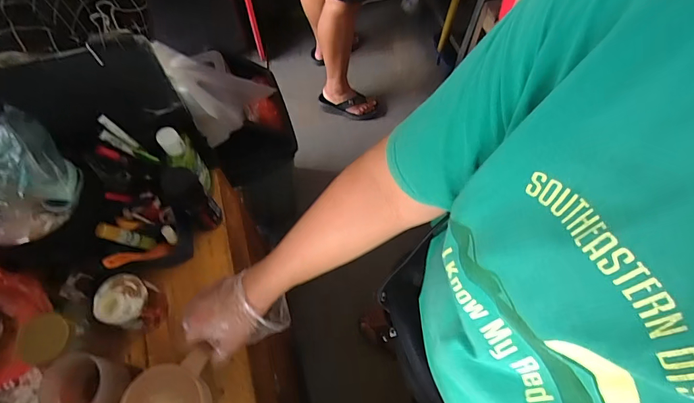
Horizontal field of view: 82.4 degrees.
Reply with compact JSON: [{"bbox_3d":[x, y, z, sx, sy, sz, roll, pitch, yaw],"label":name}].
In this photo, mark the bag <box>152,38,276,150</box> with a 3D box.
[{"bbox_3d":[-0.200,-0.183,0.646,0.133,0.216,0.042,-31,69,-14],"label":"bag"}]

